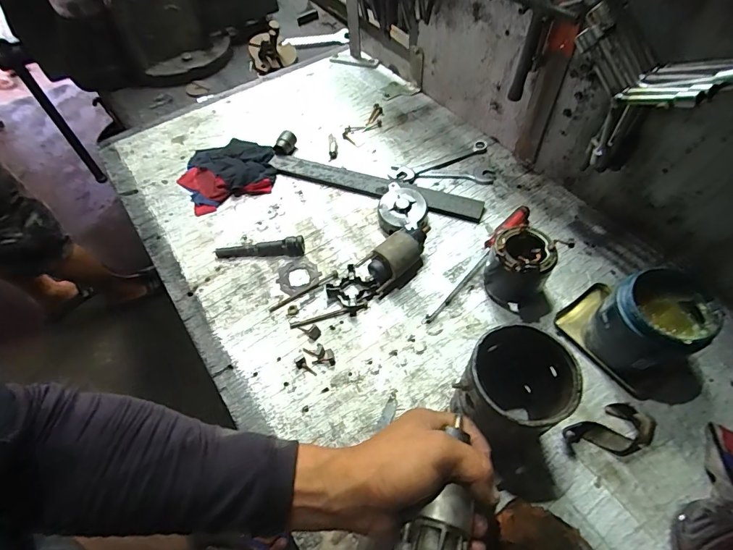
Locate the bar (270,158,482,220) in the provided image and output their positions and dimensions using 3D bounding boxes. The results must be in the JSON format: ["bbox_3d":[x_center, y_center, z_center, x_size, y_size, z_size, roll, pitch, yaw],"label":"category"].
[{"bbox_3d":[0.010,-0.145,0.646,0.352,0.016,0.040,15,59,12],"label":"bar"}]

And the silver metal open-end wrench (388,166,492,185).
[{"bbox_3d":[0.122,-0.165,0.656,0.165,0.011,0.039,-1,56,2],"label":"silver metal open-end wrench"}]

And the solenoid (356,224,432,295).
[{"bbox_3d":[0.043,-0.027,0.543,0.107,0.050,0.052,-36,62,-19],"label":"solenoid"}]

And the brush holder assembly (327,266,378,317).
[{"bbox_3d":[-0.020,0.020,0.534,0.057,0.018,0.055,36,65,23],"label":"brush holder assembly"}]

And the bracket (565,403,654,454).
[{"bbox_3d":[0.254,0.164,0.419,0.086,0.022,0.046,-19,58,-10],"label":"bracket"}]

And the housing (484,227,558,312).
[{"bbox_3d":[0.186,-0.006,0.498,0.067,0.094,0.067,-1,56,2],"label":"housing"}]

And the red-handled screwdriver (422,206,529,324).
[{"bbox_3d":[0.153,-0.020,0.553,0.236,0.019,0.024,-41,63,-21],"label":"red-handled screwdriver"}]

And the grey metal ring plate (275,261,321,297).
[{"bbox_3d":[-0.094,0.003,0.560,0.056,0.004,0.053,-1,56,2],"label":"grey metal ring plate"}]

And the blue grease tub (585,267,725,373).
[{"bbox_3d":[0.305,0.059,0.442,0.087,0.103,0.082,-1,56,2],"label":"blue grease tub"}]

